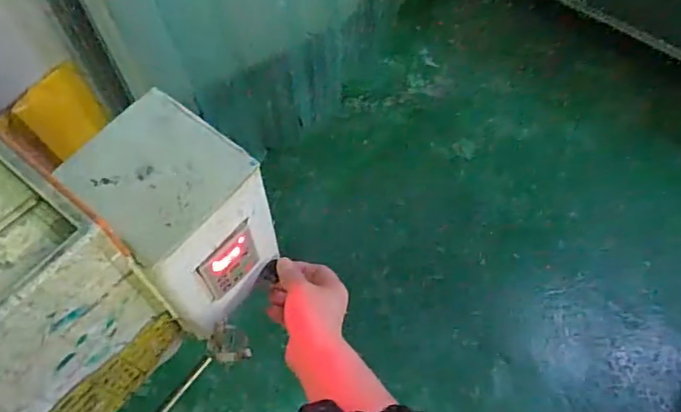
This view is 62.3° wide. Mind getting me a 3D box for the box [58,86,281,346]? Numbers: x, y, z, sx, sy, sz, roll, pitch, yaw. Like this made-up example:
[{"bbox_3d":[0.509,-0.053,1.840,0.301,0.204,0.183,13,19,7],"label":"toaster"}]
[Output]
[{"bbox_3d":[-0.152,0.012,0.540,0.137,0.173,0.122,40,68,19],"label":"box"}]

